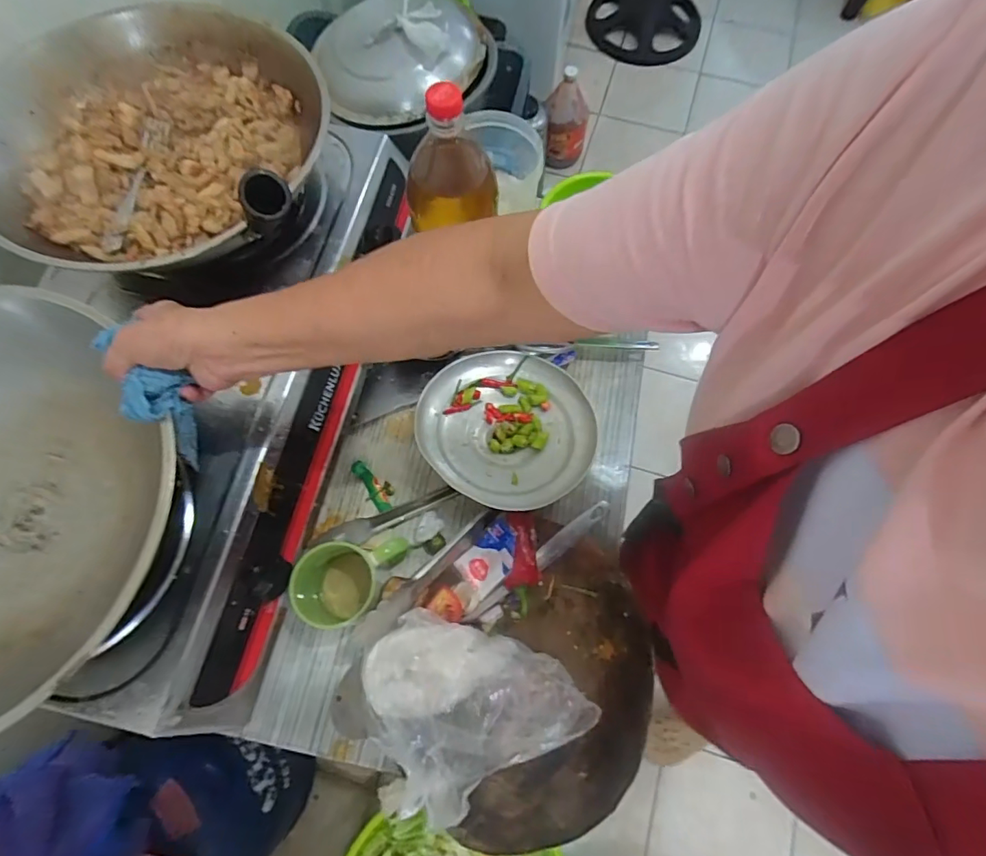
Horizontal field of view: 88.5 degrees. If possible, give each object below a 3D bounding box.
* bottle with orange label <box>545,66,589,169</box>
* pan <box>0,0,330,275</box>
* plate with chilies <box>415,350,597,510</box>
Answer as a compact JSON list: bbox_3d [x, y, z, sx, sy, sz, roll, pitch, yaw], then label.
[{"bbox_3d":[0.219,-0.934,1.514,0.115,0.248,0.129,-2,72,-1],"label":"bottle with orange label"},{"bbox_3d":[-0.334,-0.303,0.534,0.345,0.108,0.351,19,73,6],"label":"pan"},{"bbox_3d":[0.015,-0.007,0.603,0.200,0.061,0.207,0,72,0],"label":"plate with chilies"}]

